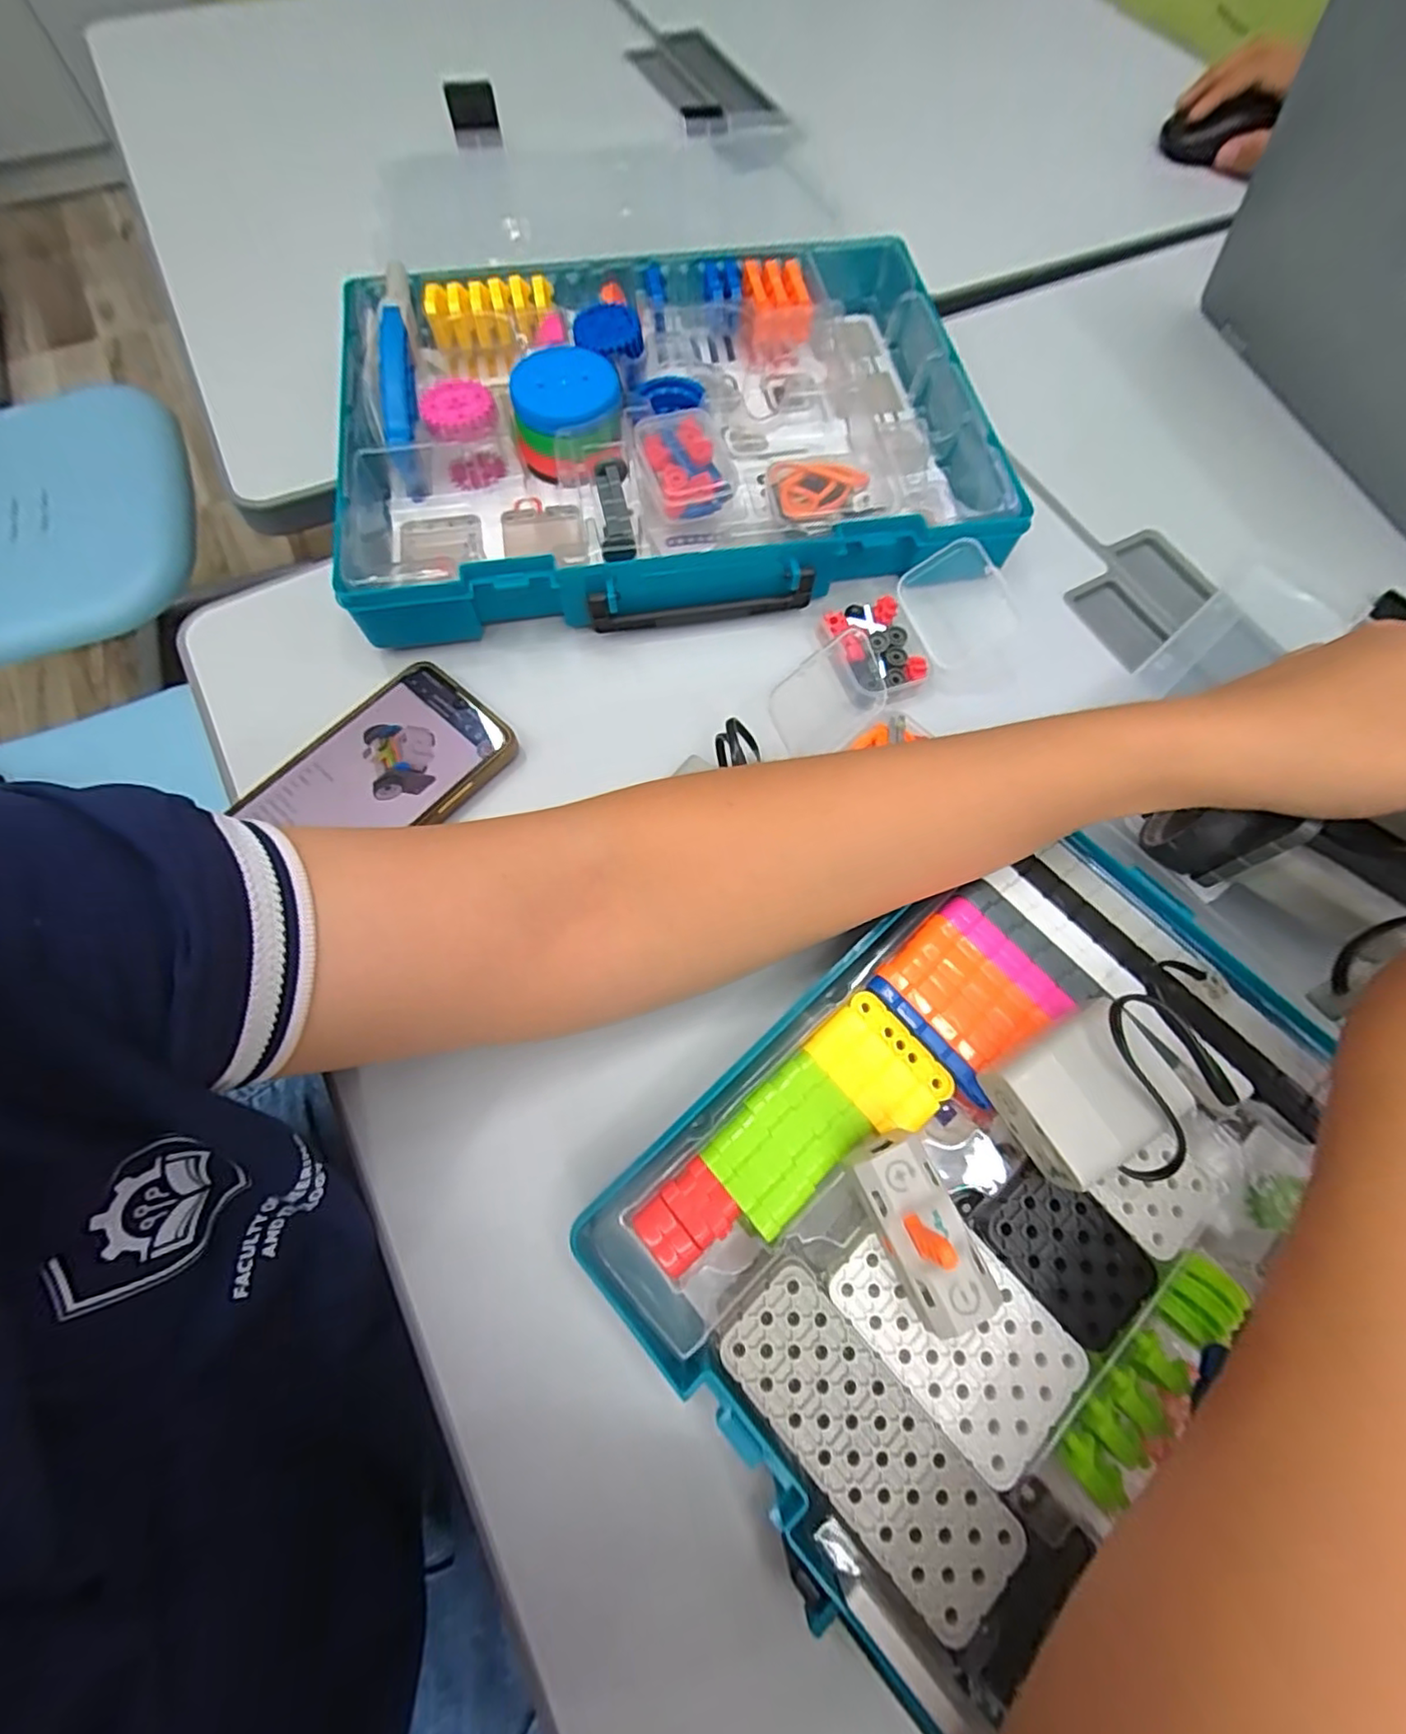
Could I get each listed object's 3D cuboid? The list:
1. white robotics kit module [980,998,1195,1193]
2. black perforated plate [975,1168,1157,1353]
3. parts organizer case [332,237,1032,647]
[{"bbox_3d":[0.131,0.078,0.219,0.051,0.029,0.044,-29,74,-12],"label":"white robotics kit module"},{"bbox_3d":[0.126,0.132,0.214,0.038,0.004,0.053,-38,76,-15],"label":"black perforated plate"},{"bbox_3d":[-0.024,-0.253,0.370,0.355,0.059,0.241,-8,70,-5],"label":"parts organizer case"}]

